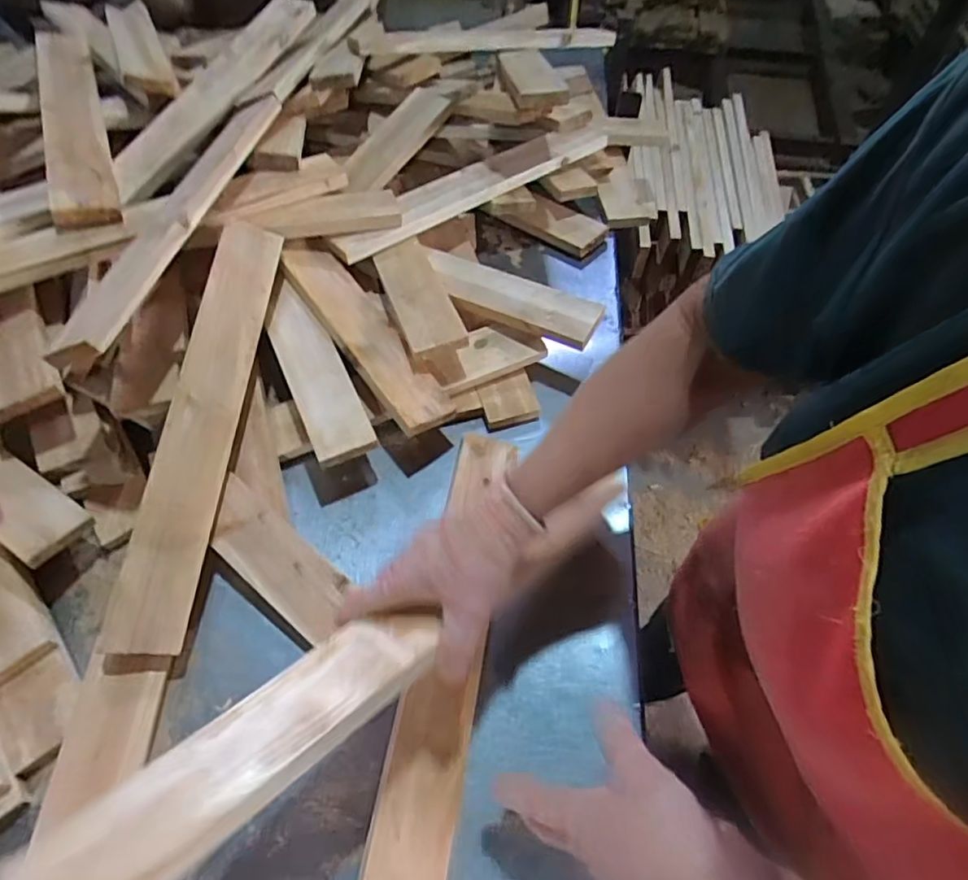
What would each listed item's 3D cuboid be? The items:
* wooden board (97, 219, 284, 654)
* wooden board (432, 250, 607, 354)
[{"bbox_3d":[-0.307,-0.035,0.625,0.020,0.071,0.504,-17,60,45],"label":"wooden board"},{"bbox_3d":[0.031,-0.196,0.767,0.260,0.020,0.077,28,63,17],"label":"wooden board"}]

